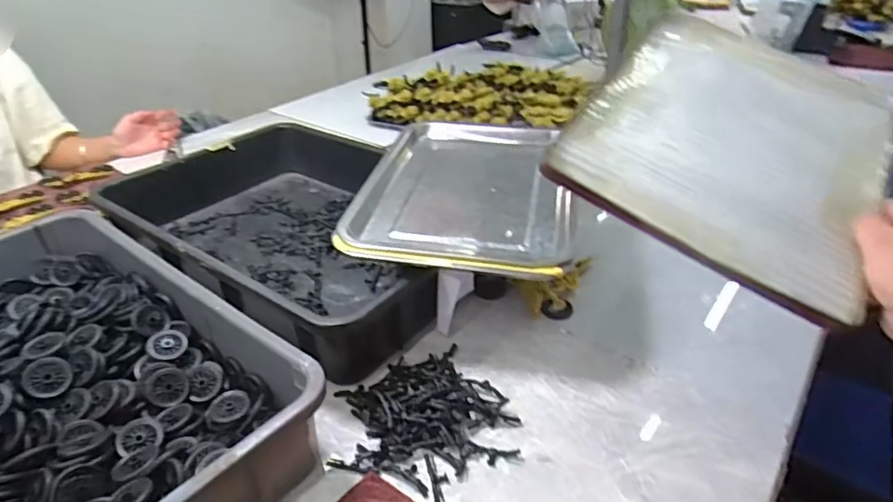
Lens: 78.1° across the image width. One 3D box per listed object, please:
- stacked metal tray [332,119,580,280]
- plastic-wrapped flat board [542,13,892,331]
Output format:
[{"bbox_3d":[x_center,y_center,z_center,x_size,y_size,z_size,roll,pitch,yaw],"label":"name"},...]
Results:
[{"bbox_3d":[0.032,-0.086,0.718,0.254,0.028,0.369,7,36,9],"label":"stacked metal tray"},{"bbox_3d":[0.238,-0.096,0.456,0.228,0.017,0.292,29,57,14],"label":"plastic-wrapped flat board"}]

